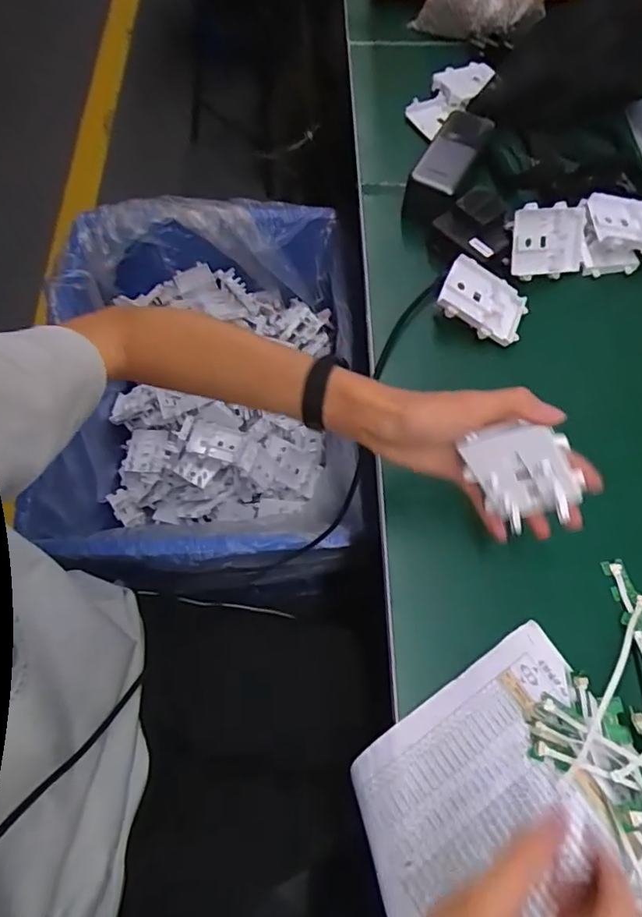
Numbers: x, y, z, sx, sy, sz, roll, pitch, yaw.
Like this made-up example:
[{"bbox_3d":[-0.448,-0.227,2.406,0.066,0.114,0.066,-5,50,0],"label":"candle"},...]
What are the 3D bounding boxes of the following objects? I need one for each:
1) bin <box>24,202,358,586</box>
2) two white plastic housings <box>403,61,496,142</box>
[{"bbox_3d":[-0.156,-0.080,0.787,0.376,0.239,0.532,-3,67,-3],"label":"bin"},{"bbox_3d":[0.158,-0.450,0.678,0.053,0.027,0.148,32,69,11],"label":"two white plastic housings"}]

